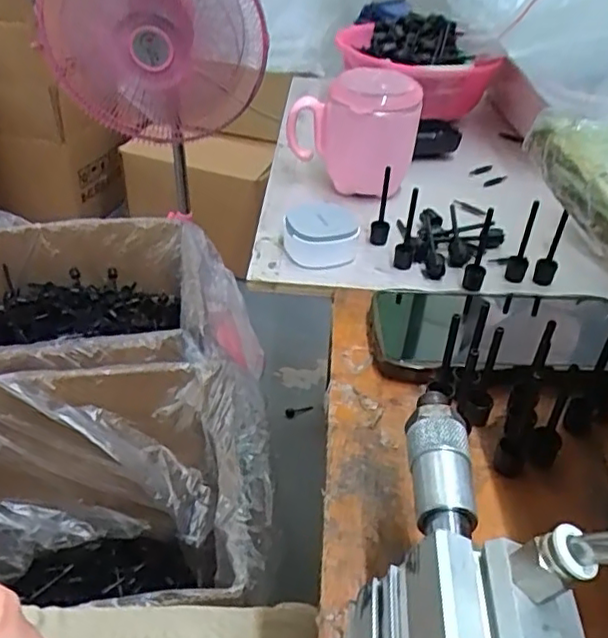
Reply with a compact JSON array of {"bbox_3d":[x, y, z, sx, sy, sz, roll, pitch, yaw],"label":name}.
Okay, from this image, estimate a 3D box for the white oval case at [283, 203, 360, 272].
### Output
[{"bbox_3d":[0.011,-0.068,0.485,0.053,0.032,0.063,-1,38,-6],"label":"white oval case"}]

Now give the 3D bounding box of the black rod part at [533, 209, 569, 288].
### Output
[{"bbox_3d":[0.181,-0.053,0.454,0.014,0.063,0.019,17,40,17],"label":"black rod part"}]

